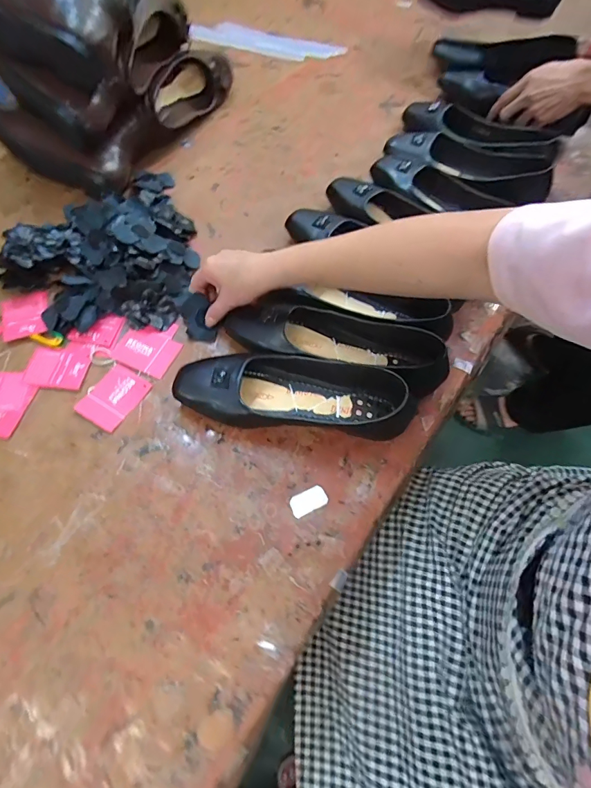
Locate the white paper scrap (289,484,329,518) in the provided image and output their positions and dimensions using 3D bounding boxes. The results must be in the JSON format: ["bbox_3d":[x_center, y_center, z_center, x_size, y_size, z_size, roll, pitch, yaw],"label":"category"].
[{"bbox_3d":[0.014,0.115,0.442,0.042,0.004,0.023,-23,66,-20],"label":"white paper scrap"}]

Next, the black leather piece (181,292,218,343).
[{"bbox_3d":[-0.124,-0.096,0.524,0.036,0.005,0.060,-12,104,-11],"label":"black leather piece"}]

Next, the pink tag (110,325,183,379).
[{"bbox_3d":[-0.191,-0.056,0.519,0.080,0.004,0.056,22,61,8],"label":"pink tag"}]

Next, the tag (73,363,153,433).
[{"bbox_3d":[-0.215,0.003,0.487,0.055,0.004,0.074,30,65,8],"label":"tag"}]

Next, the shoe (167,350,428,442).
[{"bbox_3d":[0.004,-0.003,0.460,0.265,0.069,0.085,7,62,1],"label":"shoe"}]

